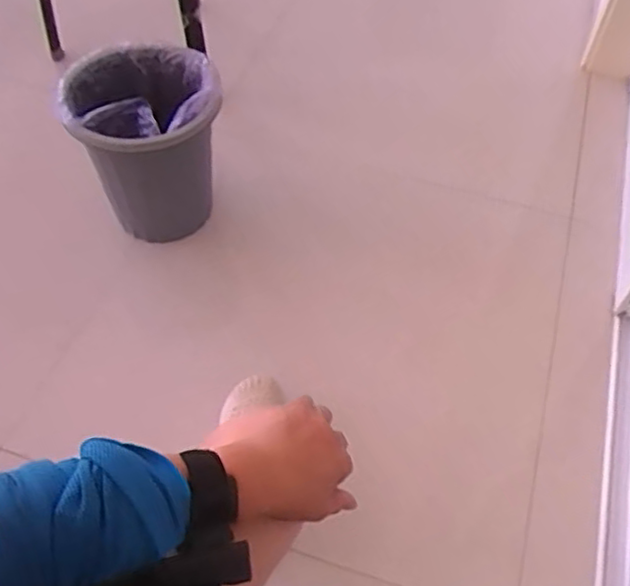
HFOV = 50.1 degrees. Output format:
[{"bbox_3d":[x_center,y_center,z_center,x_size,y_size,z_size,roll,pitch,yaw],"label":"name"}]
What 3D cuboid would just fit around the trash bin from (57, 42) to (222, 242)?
[{"bbox_3d":[-0.297,-0.289,1.263,0.261,0.318,0.240,-6,63,-2],"label":"trash bin"}]

